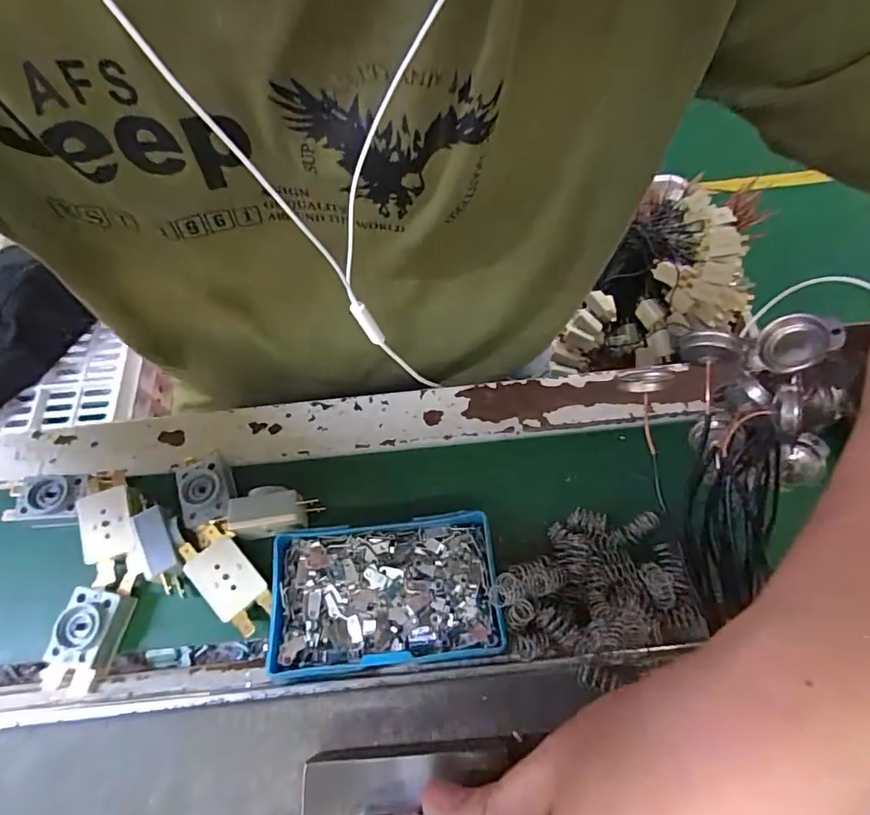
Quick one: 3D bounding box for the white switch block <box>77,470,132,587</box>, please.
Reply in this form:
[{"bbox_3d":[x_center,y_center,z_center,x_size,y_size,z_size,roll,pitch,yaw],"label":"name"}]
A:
[{"bbox_3d":[-0.182,0.067,0.294,0.026,0.023,0.063,-19,64,-7],"label":"white switch block"}]

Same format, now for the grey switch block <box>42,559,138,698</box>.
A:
[{"bbox_3d":[-0.181,0.116,0.274,0.027,0.019,0.062,13,65,9],"label":"grey switch block"}]

